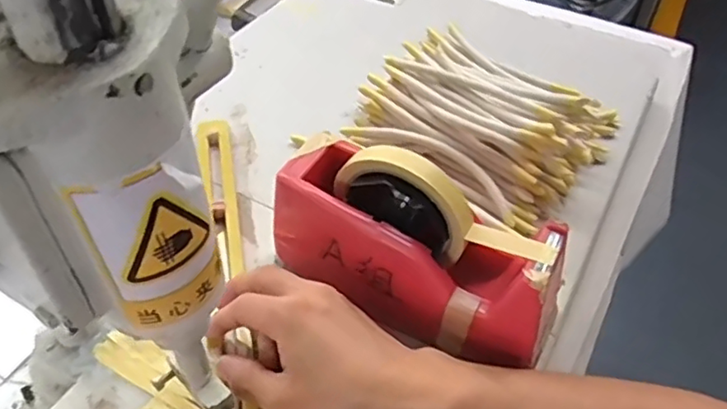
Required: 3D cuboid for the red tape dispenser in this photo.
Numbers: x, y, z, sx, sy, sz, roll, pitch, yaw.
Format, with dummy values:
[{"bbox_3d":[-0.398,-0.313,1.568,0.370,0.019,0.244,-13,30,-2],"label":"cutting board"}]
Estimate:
[{"bbox_3d":[0.036,0.024,0.414,0.198,0.113,0.070,24,51,20],"label":"red tape dispenser"}]

